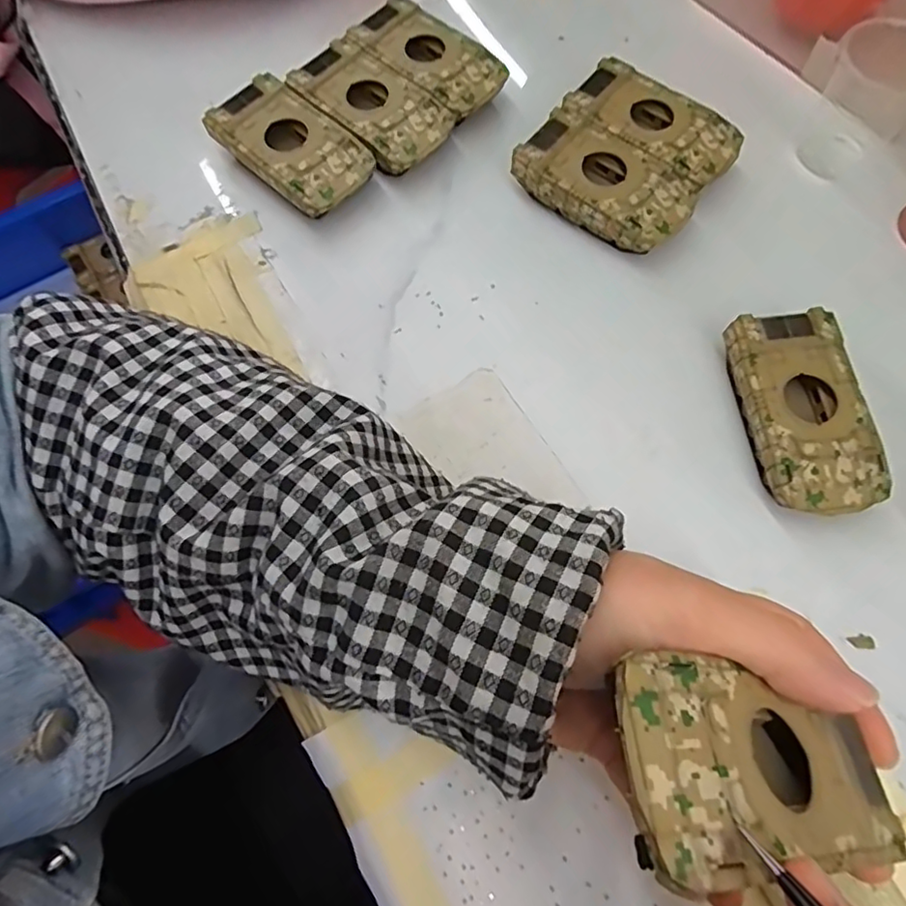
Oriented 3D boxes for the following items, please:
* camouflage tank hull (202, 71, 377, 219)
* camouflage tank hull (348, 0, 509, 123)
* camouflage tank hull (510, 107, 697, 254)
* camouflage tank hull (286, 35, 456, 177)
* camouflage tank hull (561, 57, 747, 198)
[{"bbox_3d":[-0.092,-0.171,0.328,0.092,0.026,0.051,41,76,14],"label":"camouflage tank hull"},{"bbox_3d":[-0.015,-0.236,0.349,0.091,0.024,0.049,38,75,13],"label":"camouflage tank hull"},{"bbox_3d":[0.084,-0.147,0.318,0.094,0.025,0.051,37,75,13],"label":"camouflage tank hull"},{"bbox_3d":[-0.046,-0.200,0.338,0.092,0.025,0.051,41,76,14],"label":"camouflage tank hull"},{"bbox_3d":[0.113,-0.183,0.331,0.094,0.026,0.053,39,76,13],"label":"camouflage tank hull"}]

